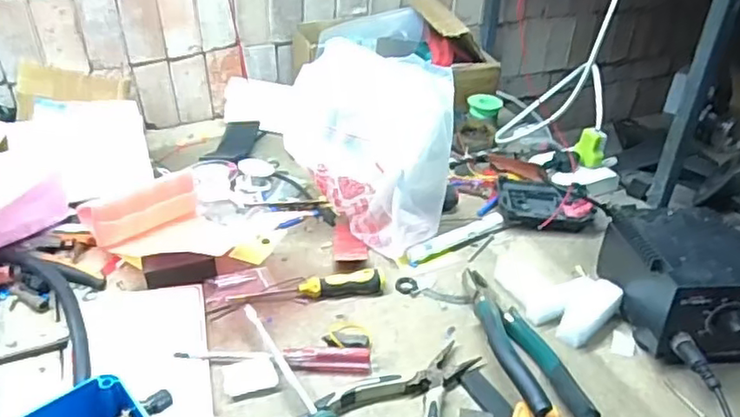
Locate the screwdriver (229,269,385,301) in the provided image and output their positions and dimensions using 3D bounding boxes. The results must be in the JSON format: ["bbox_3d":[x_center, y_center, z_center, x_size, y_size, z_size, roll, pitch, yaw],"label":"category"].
[{"bbox_3d":[-0.061,0.078,0.644,0.158,0.022,0.024,-5,36,-9],"label":"screwdriver"}]

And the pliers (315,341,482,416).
[{"bbox_3d":[0.040,0.157,0.535,0.100,0.014,0.142,30,44,33],"label":"pliers"}]

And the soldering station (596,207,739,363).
[{"bbox_3d":[0.308,0.064,0.609,0.116,0.087,0.152,-5,36,-9],"label":"soldering station"}]

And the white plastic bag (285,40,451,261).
[{"bbox_3d":[0.000,-0.068,0.706,0.174,0.192,0.099,20,40,24],"label":"white plastic bag"}]

